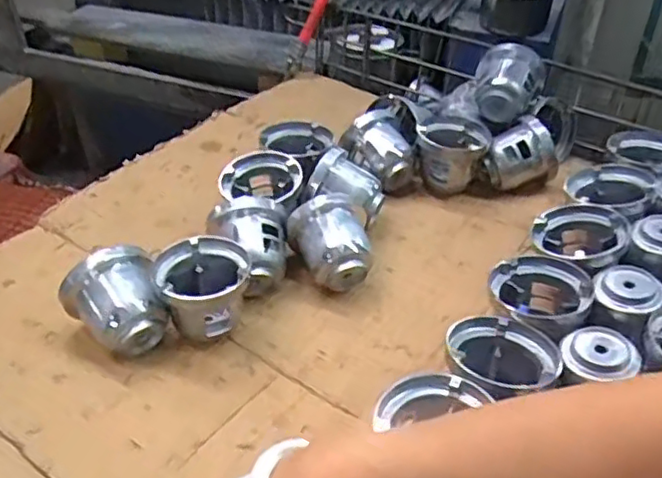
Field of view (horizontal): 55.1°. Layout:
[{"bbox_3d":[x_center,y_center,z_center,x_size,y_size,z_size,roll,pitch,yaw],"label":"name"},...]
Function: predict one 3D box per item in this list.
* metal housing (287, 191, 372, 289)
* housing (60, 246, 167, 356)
[{"bbox_3d":[-0.002,0.011,0.697,0.090,0.089,0.076,-2,39,-3],"label":"metal housing"},{"bbox_3d":[-0.208,0.066,0.612,0.088,0.077,0.080,-18,42,-21],"label":"housing"}]

